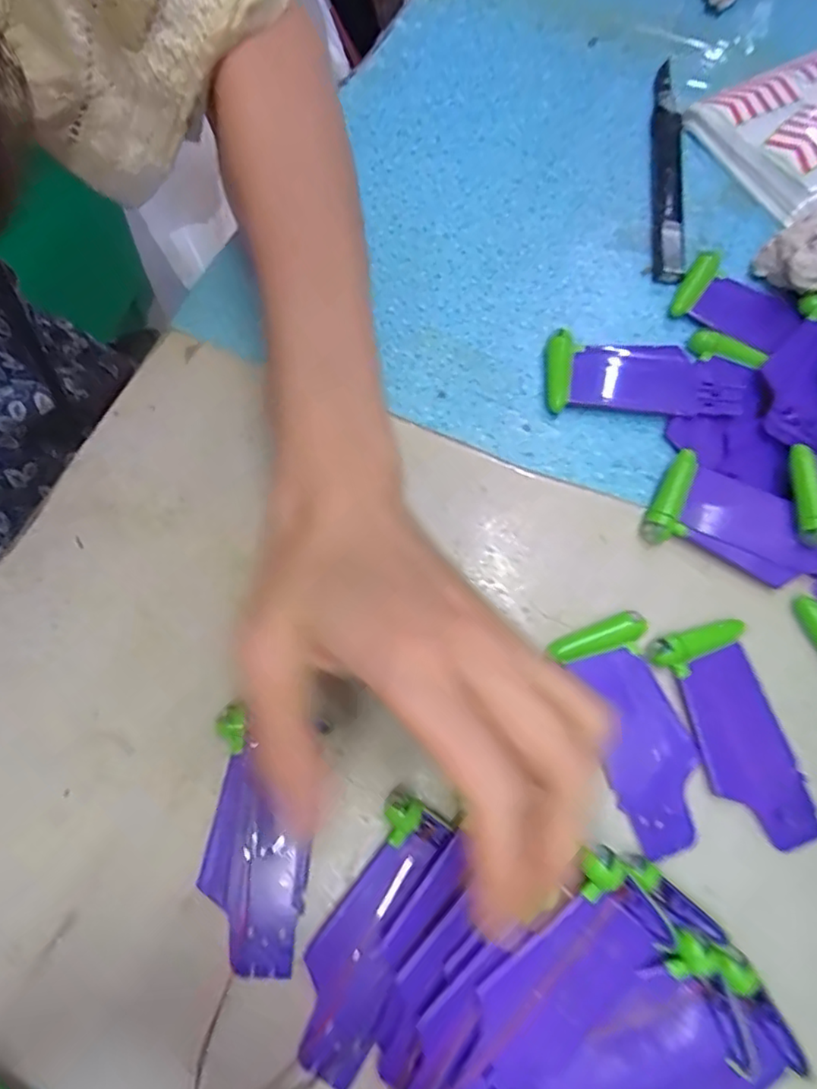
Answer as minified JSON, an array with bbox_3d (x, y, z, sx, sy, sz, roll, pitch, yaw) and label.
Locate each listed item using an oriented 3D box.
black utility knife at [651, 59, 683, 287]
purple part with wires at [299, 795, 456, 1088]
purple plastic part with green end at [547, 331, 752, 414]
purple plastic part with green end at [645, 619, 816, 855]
[{"bbox_3d":[0.147,-0.212,0.345,0.015,0.009,0.152,9,70,1],"label":"black utility knife"},{"bbox_3d":[-0.015,0.139,0.218,0.030,0.009,0.092,23,71,6],"label":"purple part with wires"},{"bbox_3d":[0.116,-0.082,0.294,0.094,0.013,0.039,2,70,-1],"label":"purple plastic part with green end"},{"bbox_3d":[0.134,0.077,0.247,0.039,0.007,0.088,-15,71,-7],"label":"purple plastic part with green end"}]

